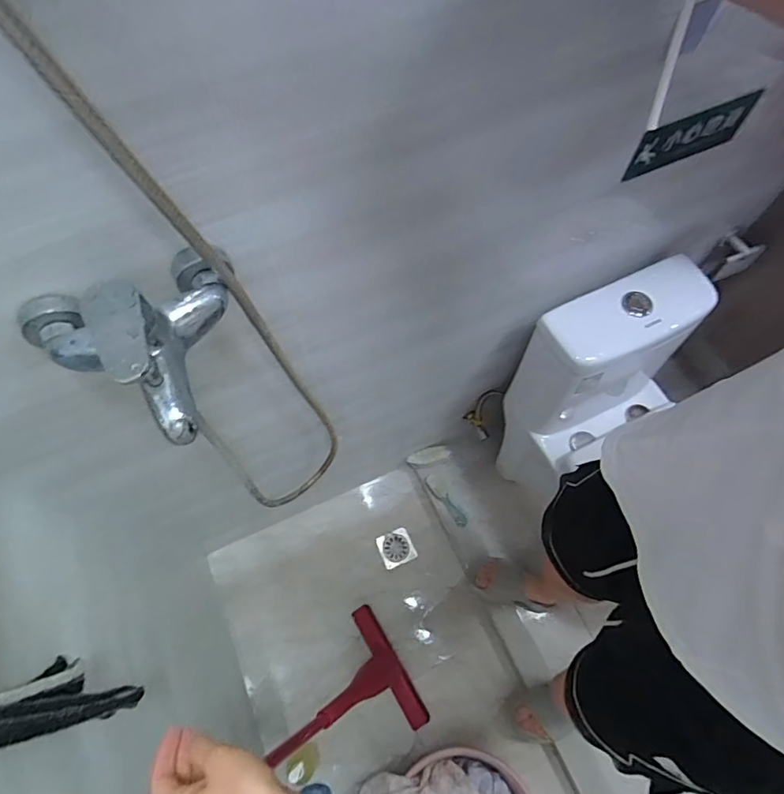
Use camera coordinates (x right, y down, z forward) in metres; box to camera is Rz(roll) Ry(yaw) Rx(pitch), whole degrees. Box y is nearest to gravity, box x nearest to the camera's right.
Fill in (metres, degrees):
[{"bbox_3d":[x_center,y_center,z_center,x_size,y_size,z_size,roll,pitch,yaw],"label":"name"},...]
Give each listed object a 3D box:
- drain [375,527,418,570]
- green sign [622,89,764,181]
[{"bbox_3d":[0.013,0.450,1.454,0.101,0.007,0.099,-21,71,-8],"label":"drain"},{"bbox_3d":[0.423,-0.368,0.686,0.196,0.080,0.008,-23,71,-8],"label":"green sign"}]

